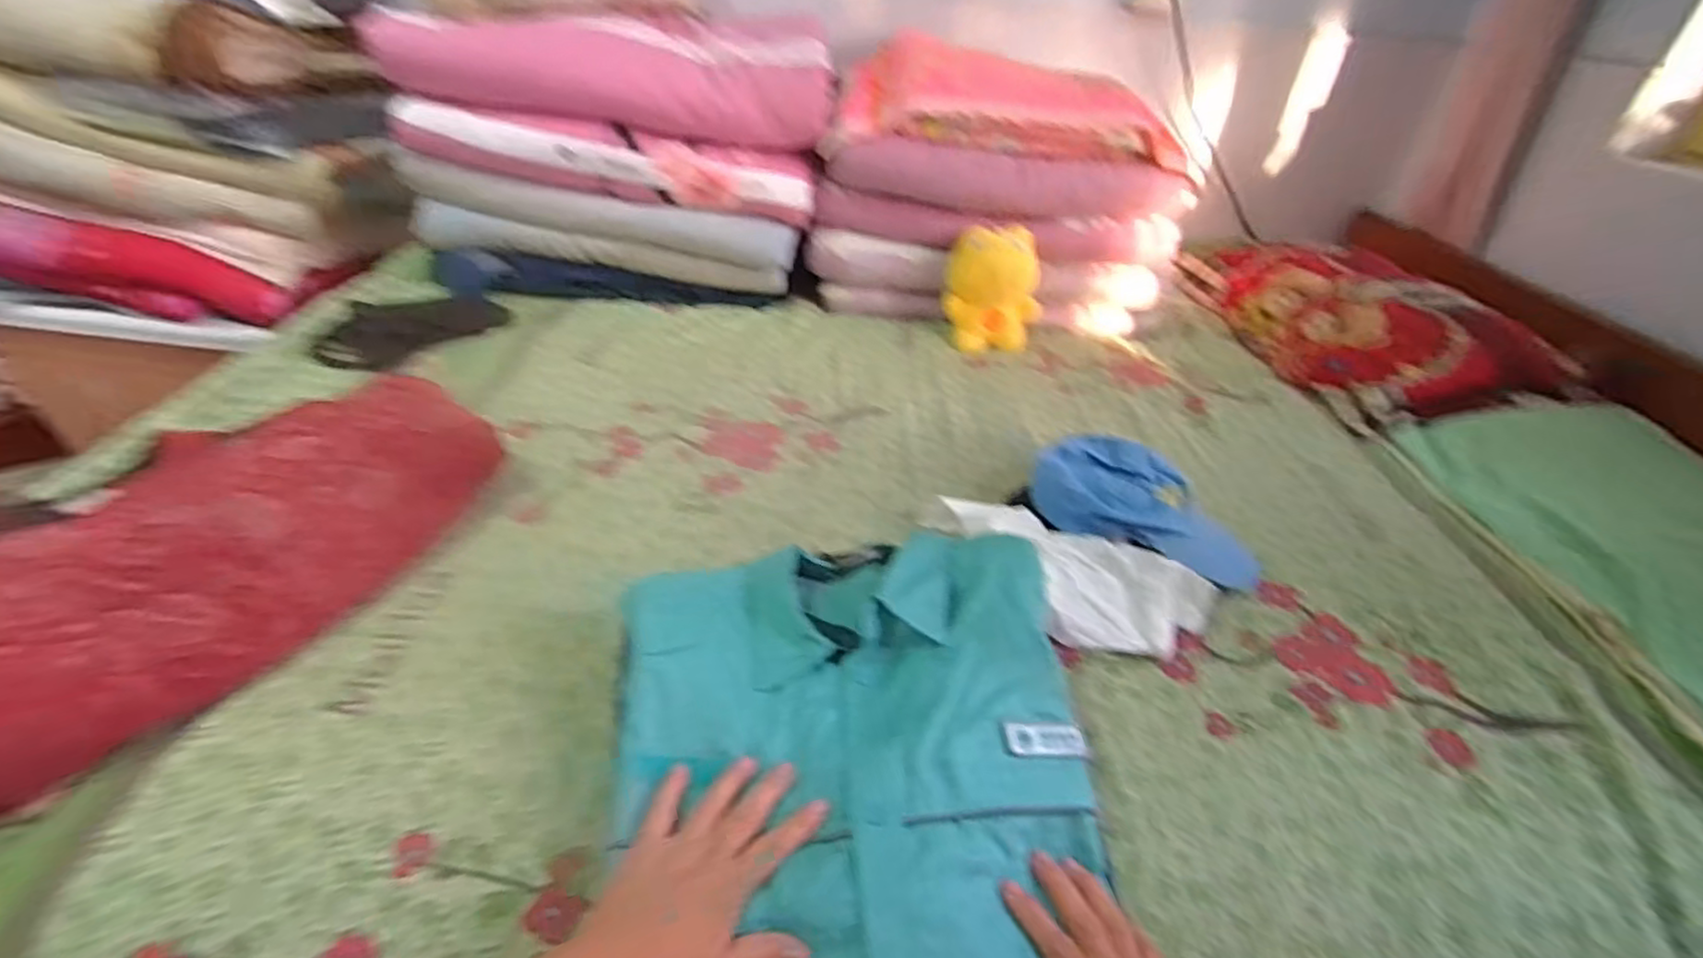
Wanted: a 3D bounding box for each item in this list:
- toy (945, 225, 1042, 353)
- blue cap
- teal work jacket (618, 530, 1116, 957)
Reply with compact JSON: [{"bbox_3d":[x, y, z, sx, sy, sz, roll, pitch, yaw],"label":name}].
[{"bbox_3d":[0.249,-0.332,1.253,0.163,0.204,0.089,9,24,4],"label":"toy"},{"bbox_3d":[0.331,0.047,0.814,0.257,0.084,0.168,24,39,23],"label":"blue cap"},{"bbox_3d":[0.001,0.192,0.529,0.338,0.104,0.388,-1,36,-10],"label":"teal work jacket"}]

